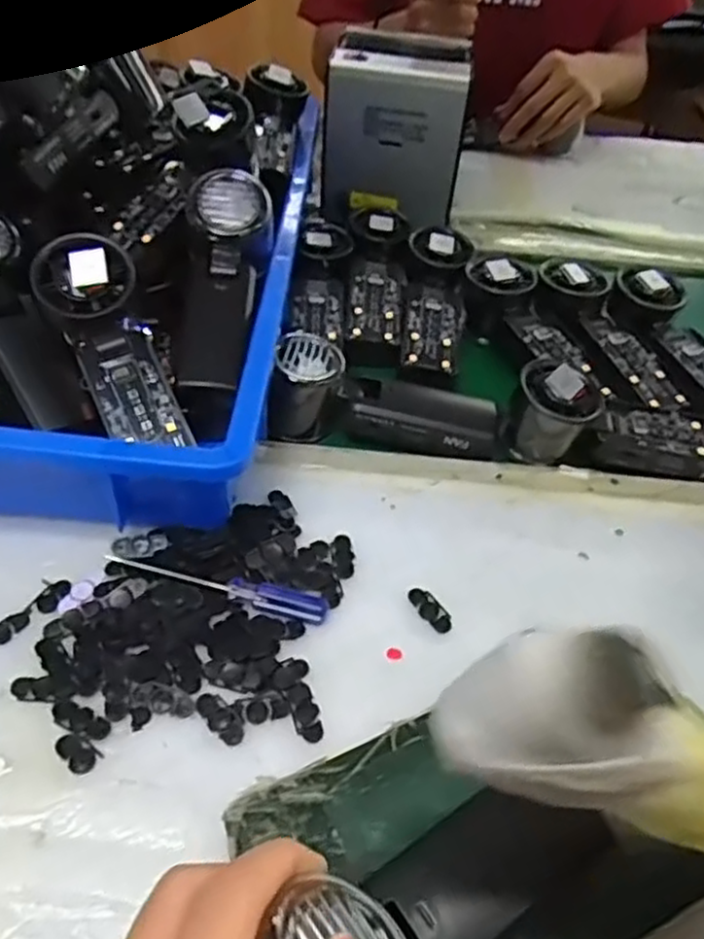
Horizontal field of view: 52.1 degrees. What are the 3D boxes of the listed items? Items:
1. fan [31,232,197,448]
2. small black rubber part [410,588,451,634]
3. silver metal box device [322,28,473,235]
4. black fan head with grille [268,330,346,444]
[{"bbox_3d":[-0.139,-0.072,0.423,0.053,0.025,0.138,-24,85,-28],"label":"fan"},{"bbox_3d":[0.042,0.074,0.385,0.013,0.004,0.029,-25,50,-27],"label":"small black rubber part"},{"bbox_3d":[0.036,-0.301,0.657,0.124,0.150,0.031,7,44,4],"label":"silver metal box device"},{"bbox_3d":[-0.030,-0.054,0.491,0.047,0.057,0.058,3,42,-1],"label":"black fan head with grille"}]

